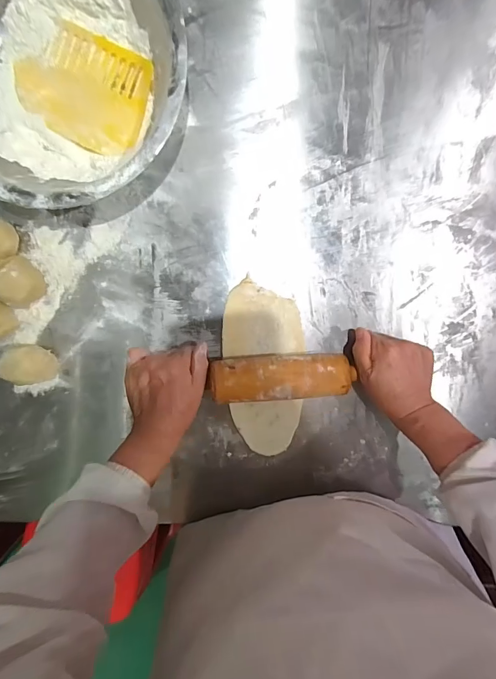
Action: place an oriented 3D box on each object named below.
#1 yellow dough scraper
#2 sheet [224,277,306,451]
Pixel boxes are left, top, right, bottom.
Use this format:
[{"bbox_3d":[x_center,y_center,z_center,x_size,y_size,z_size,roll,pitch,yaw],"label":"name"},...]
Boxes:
[{"bbox_3d":[-0.189,-0.289,0.421,0.152,0.008,0.114,25,96,0],"label":"yellow dough scraper"},{"bbox_3d":[0.023,0.041,0.486,0.102,0.007,0.231,-4,99,-1],"label":"sheet"}]

